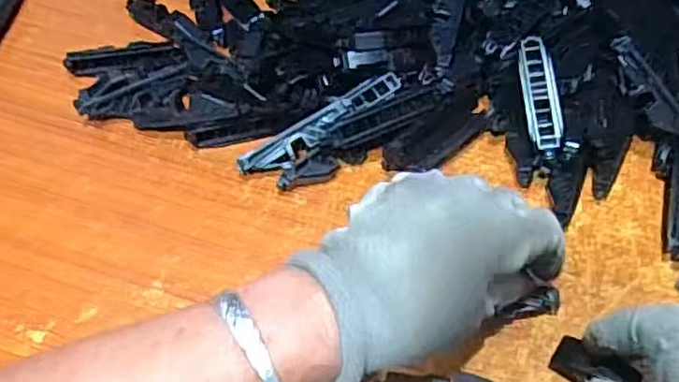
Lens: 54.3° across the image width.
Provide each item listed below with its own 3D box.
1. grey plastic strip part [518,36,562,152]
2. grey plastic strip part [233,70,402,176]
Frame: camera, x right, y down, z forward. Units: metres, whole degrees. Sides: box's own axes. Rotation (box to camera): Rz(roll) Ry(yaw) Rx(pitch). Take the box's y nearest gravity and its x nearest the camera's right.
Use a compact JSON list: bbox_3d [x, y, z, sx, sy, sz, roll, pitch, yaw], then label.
[{"bbox_3d":[0.125,-0.062,0.412,0.020,0.004,0.072,-8,75,14],"label":"grey plastic strip part"},{"bbox_3d":[-0.010,-0.042,0.424,0.117,0.014,0.022,-35,60,-6],"label":"grey plastic strip part"}]

